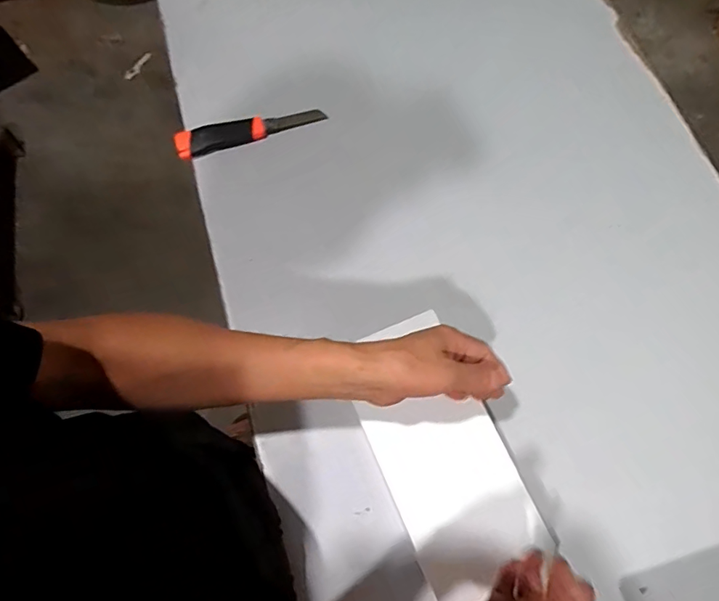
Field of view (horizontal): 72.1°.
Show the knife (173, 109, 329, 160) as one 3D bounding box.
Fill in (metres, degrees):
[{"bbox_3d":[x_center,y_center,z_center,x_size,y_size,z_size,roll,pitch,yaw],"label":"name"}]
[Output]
[{"bbox_3d":[-0.152,-0.239,0.684,0.204,0.019,0.036,-18,72,-8],"label":"knife"}]

